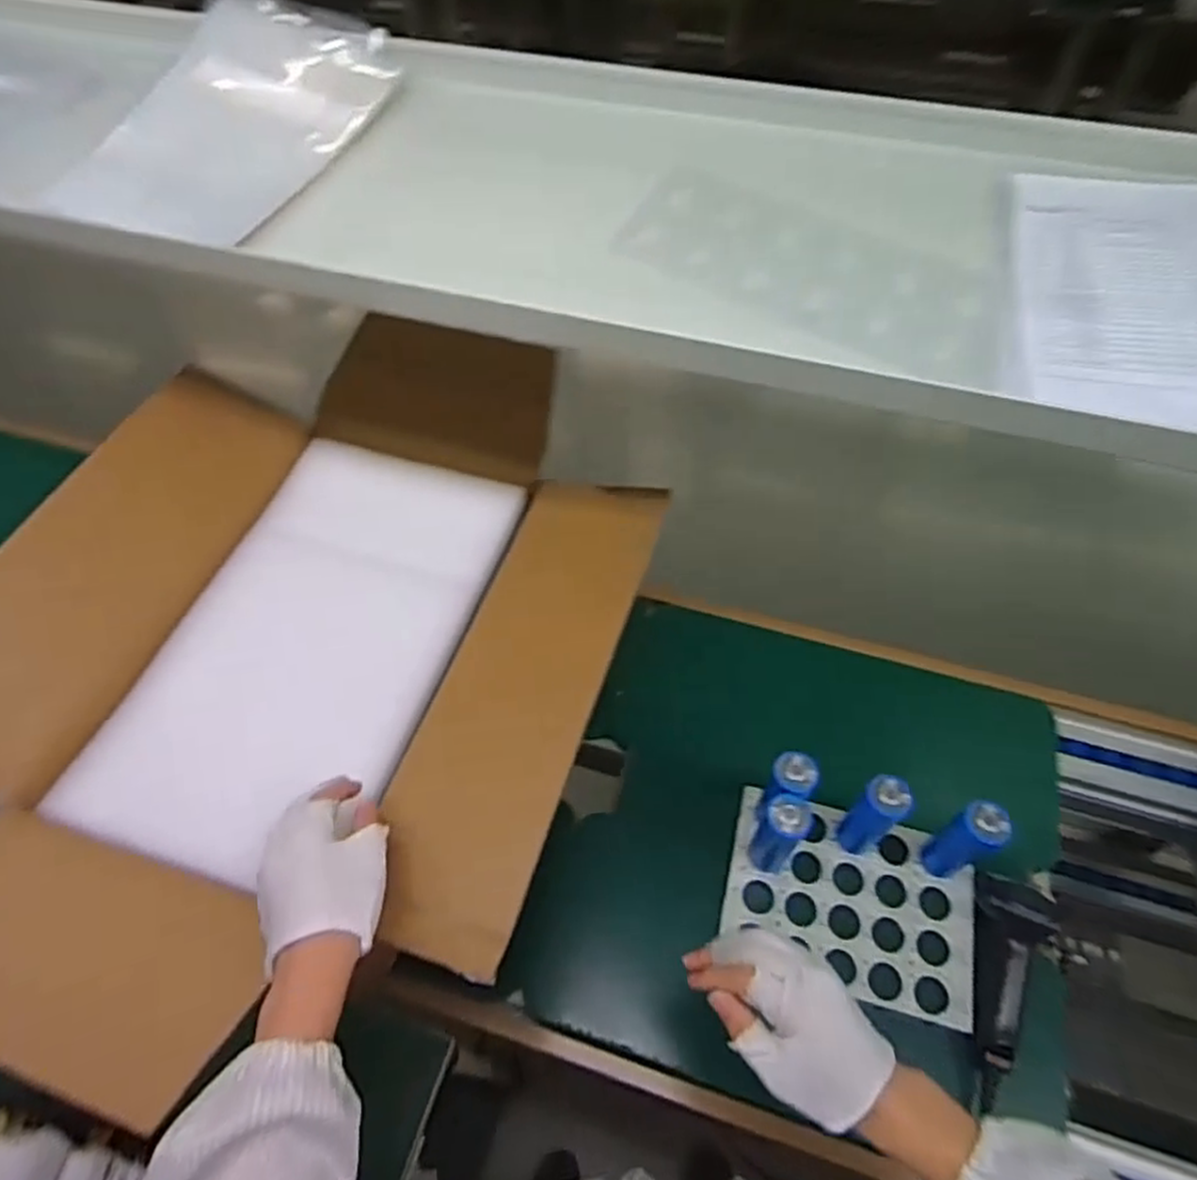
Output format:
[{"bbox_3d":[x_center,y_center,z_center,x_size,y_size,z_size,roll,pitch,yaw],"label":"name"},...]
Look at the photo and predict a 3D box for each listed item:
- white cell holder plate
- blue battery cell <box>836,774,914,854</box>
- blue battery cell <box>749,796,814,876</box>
[{"bbox_3d":[0.250,0.308,0.743,0.236,0.022,0.171,14,57,10],"label":"white cell holder plate"},{"bbox_3d":[0.267,0.221,0.726,0.036,0.129,0.037,0,55,1],"label":"blue battery cell"},{"bbox_3d":[0.172,0.234,0.711,0.039,0.119,0.040,0,55,1],"label":"blue battery cell"}]

